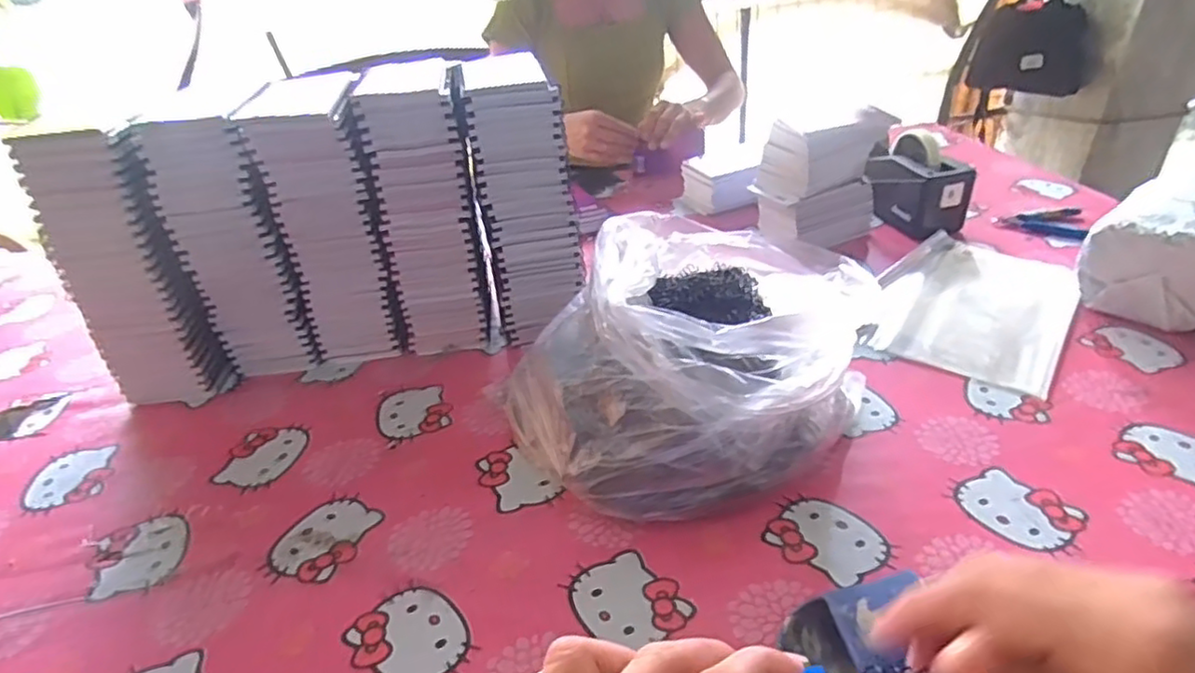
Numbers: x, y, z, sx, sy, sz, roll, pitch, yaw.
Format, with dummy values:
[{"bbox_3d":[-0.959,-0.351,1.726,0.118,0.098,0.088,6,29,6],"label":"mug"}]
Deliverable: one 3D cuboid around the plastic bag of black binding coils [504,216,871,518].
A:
[{"bbox_3d":[0.085,0.001,0.584,0.256,0.187,0.318,26,46,35],"label":"plastic bag of black binding coils"}]

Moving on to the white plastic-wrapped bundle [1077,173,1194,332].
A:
[{"bbox_3d":[0.625,-0.091,0.714,0.163,0.110,0.132,-27,42,-28],"label":"white plastic-wrapped bundle"}]

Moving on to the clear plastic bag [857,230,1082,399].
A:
[{"bbox_3d":[0.434,-0.044,0.764,0.198,0.018,0.298,17,40,36],"label":"clear plastic bag"}]

